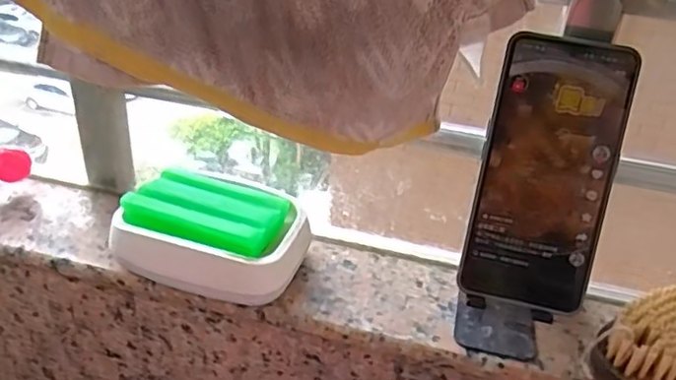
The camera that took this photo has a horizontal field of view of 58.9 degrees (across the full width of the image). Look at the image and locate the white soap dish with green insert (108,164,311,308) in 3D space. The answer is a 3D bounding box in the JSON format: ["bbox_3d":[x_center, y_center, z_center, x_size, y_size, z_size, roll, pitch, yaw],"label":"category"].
[{"bbox_3d":[-0.090,0.031,0.429,0.131,0.054,0.086,12,33,11],"label":"white soap dish with green insert"}]

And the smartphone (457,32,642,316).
[{"bbox_3d":[0.126,-0.009,0.364,0.076,0.162,0.004,12,7,11],"label":"smartphone"}]

